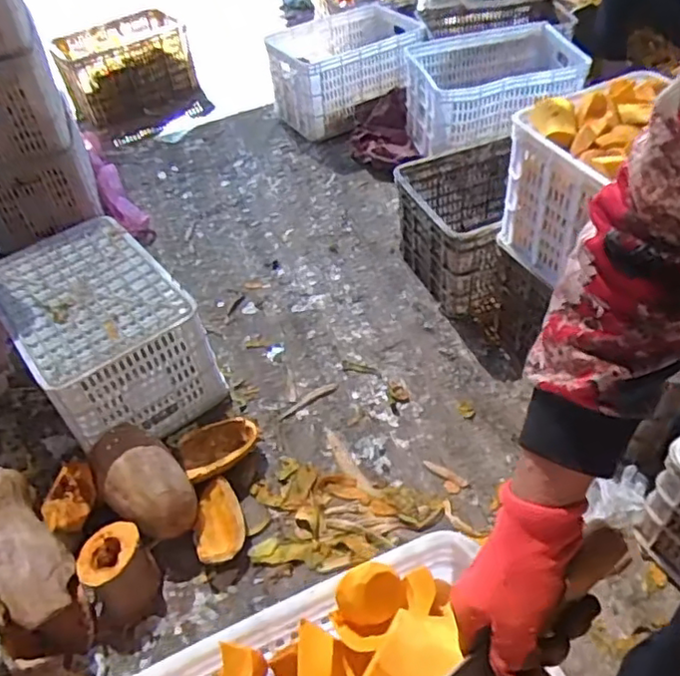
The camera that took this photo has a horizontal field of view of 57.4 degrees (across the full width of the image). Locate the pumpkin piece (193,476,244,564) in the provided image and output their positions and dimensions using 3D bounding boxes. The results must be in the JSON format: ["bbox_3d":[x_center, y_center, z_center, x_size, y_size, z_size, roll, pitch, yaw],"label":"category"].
[{"bbox_3d":[-0.237,0.359,1.214,0.097,0.042,0.178,-14,47,-6],"label":"pumpkin piece"}]

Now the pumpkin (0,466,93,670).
[{"bbox_3d":[-0.551,0.374,1.080,0.131,0.118,0.342,-26,65,-17],"label":"pumpkin"}]

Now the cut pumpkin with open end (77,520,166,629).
[{"bbox_3d":[-0.394,0.428,1.123,0.112,0.115,0.148,-27,50,-17],"label":"cut pumpkin with open end"}]

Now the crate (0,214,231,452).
[{"bbox_3d":[-0.539,-0.007,1.429,0.328,0.313,0.443,-33,52,-22],"label":"crate"}]

